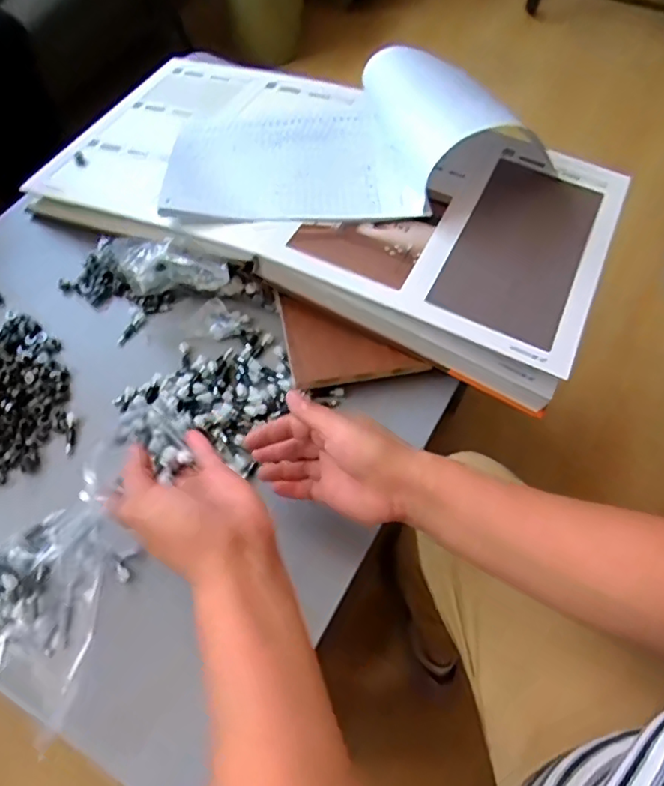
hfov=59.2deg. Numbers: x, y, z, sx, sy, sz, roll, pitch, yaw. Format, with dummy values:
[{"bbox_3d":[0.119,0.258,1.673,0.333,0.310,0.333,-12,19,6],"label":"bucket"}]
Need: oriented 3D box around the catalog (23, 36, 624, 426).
[{"bbox_3d":[-0.006,-0.247,0.703,0.649,0.090,0.351,22,63,8],"label":"catalog"}]

